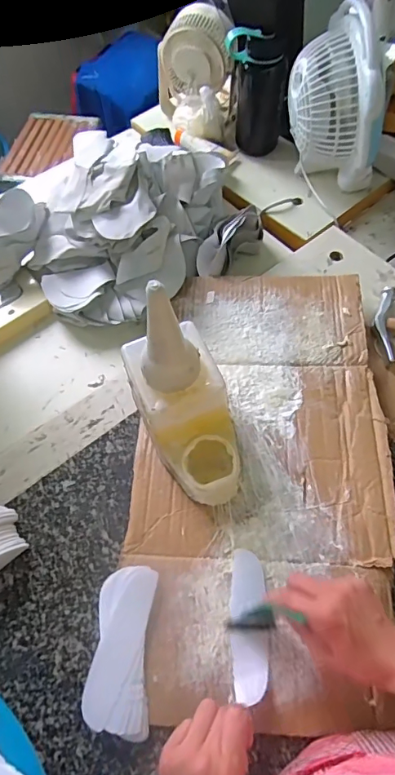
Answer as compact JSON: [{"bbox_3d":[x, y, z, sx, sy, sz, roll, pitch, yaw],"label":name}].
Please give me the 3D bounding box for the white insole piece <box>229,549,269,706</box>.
[{"bbox_3d":[0.059,0.265,0.530,0.041,0.015,0.153,-1,57,2],"label":"white insole piece"}]

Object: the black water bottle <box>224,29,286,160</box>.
[{"bbox_3d":[0.114,-0.580,0.924,0.111,0.209,0.078,2,62,4],"label":"black water bottle"}]

